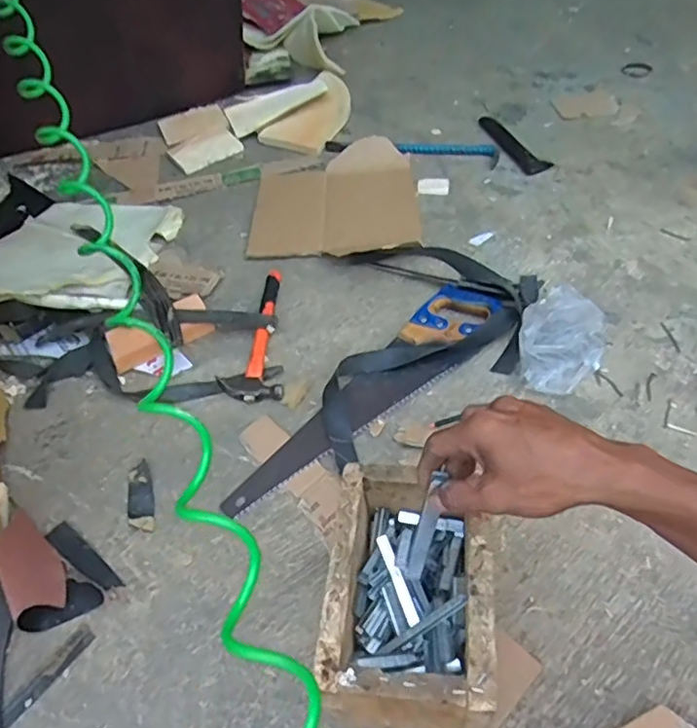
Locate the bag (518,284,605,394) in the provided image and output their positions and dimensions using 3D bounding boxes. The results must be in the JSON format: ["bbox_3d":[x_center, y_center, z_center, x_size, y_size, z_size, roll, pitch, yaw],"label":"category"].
[{"bbox_3d":[0.296,-0.033,0.827,0.113,0.072,0.145,16,52,19],"label":"bag"}]

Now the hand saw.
[{"bbox_3d":[0.038,0.041,0.819,0.098,0.028,0.481,34,61,26],"label":"hand saw"}]

